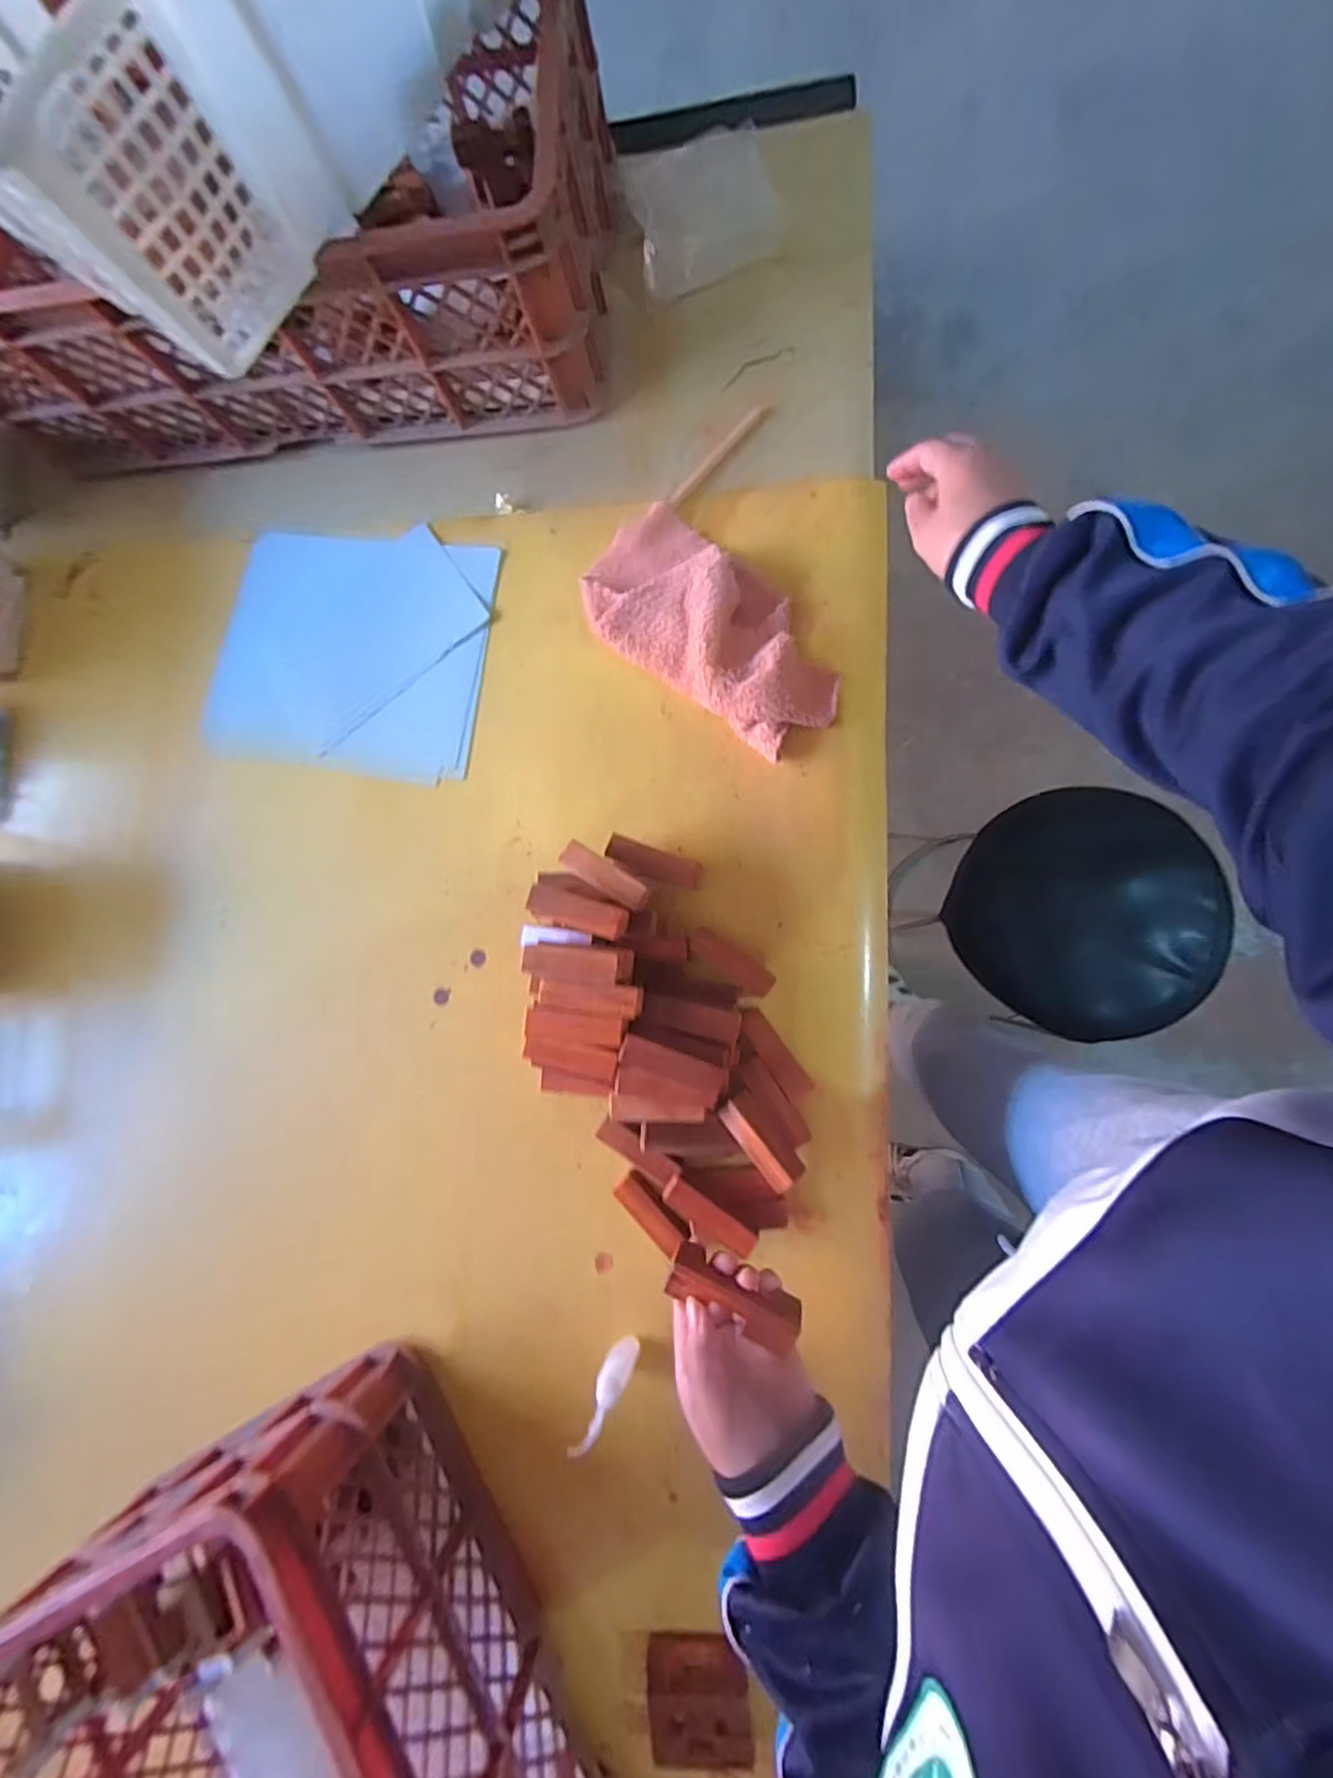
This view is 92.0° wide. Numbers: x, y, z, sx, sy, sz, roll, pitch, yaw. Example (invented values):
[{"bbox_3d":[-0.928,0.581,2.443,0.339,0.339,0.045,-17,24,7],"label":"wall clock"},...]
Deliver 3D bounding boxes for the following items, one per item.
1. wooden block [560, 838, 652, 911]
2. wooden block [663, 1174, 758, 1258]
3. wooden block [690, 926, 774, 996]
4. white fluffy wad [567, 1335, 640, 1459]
[{"bbox_3d":[-0.050,-0.012,0.520,0.077,0.010,0.023,32,89,10],"label":"wooden block"},{"bbox_3d":[0.035,0.257,0.506,0.080,0.014,0.019,32,90,10],"label":"wooden block"},{"bbox_3d":[0.056,0.063,0.559,0.080,0.012,0.028,34,90,10],"label":"wooden block"},{"bbox_3d":[-0.043,0.378,0.483,0.019,0.109,0.026,36,90,10],"label":"white fluffy wad"}]

